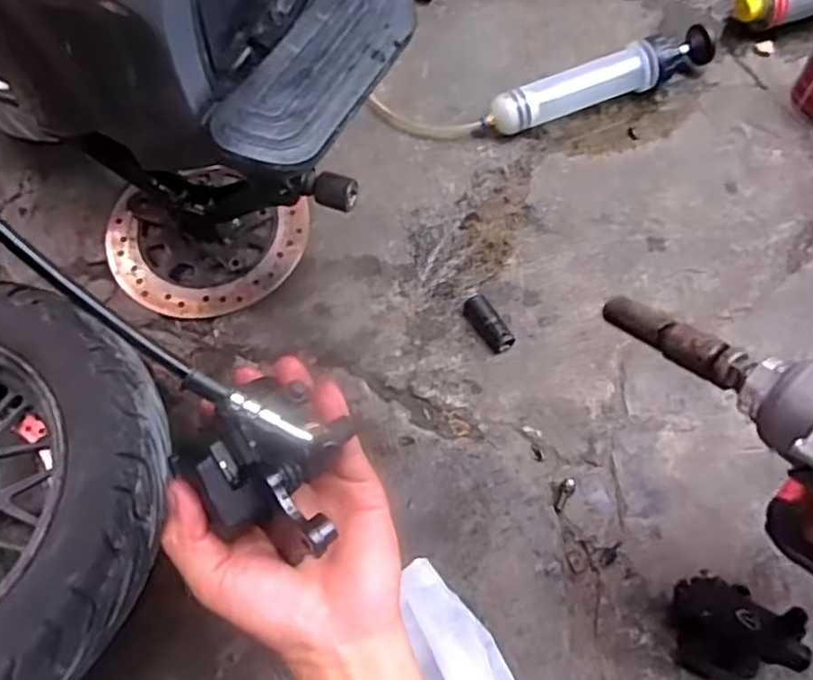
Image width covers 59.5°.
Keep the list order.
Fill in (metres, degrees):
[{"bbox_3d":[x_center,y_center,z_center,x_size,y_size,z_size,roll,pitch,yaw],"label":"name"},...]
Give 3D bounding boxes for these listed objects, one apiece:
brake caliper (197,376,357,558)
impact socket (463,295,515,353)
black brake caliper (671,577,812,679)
[{"bbox_3d":[-0.062,0.058,0.335,0.067,0.047,0.066,0,69,1],"label":"brake caliper"},{"bbox_3d":[0.082,-0.016,0.719,0.025,0.024,0.066,-32,70,-11],"label":"impact socket"},{"bbox_3d":[0.257,0.229,0.559,0.096,0.072,0.072,5,67,4],"label":"black brake caliper"}]

